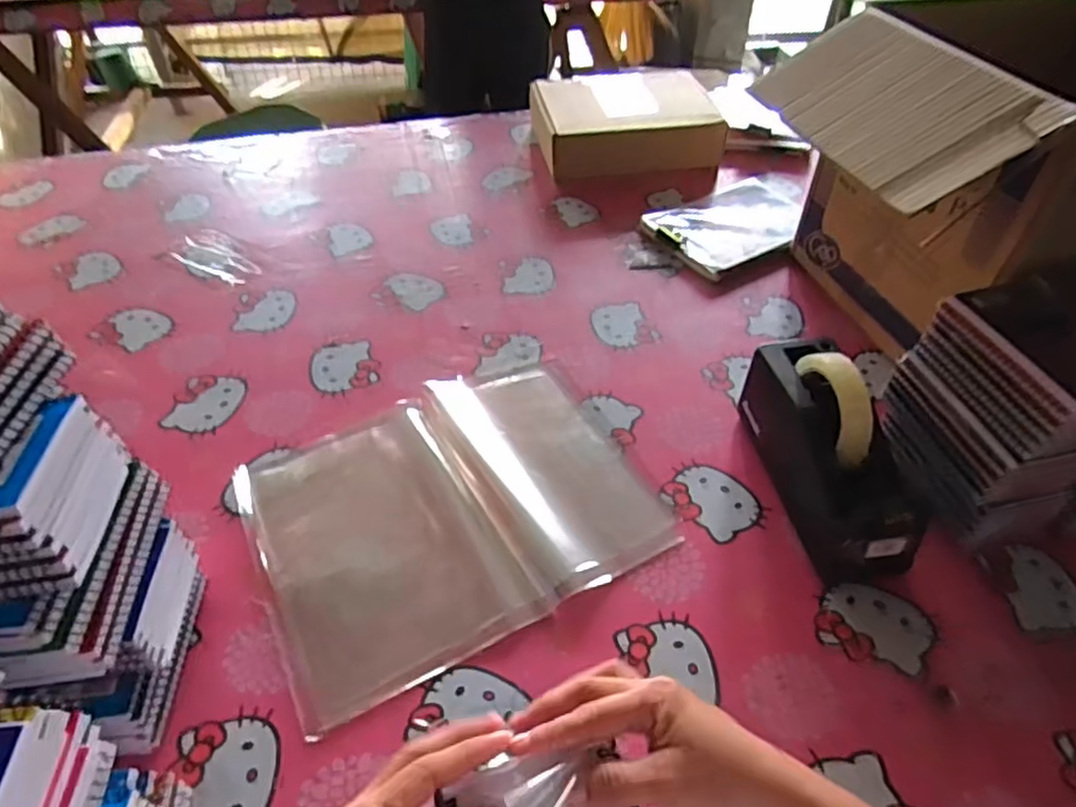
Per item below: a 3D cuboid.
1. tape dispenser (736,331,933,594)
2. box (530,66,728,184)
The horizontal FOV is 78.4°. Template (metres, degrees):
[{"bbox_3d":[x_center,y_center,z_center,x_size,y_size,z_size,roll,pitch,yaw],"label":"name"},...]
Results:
[{"bbox_3d":[0.251,0.036,0.570,0.074,0.124,0.204,-9,47,-7],"label":"tape dispenser"},{"bbox_3d":[0.135,-0.460,1.064,0.269,0.071,0.233,-9,47,-7],"label":"box"}]

